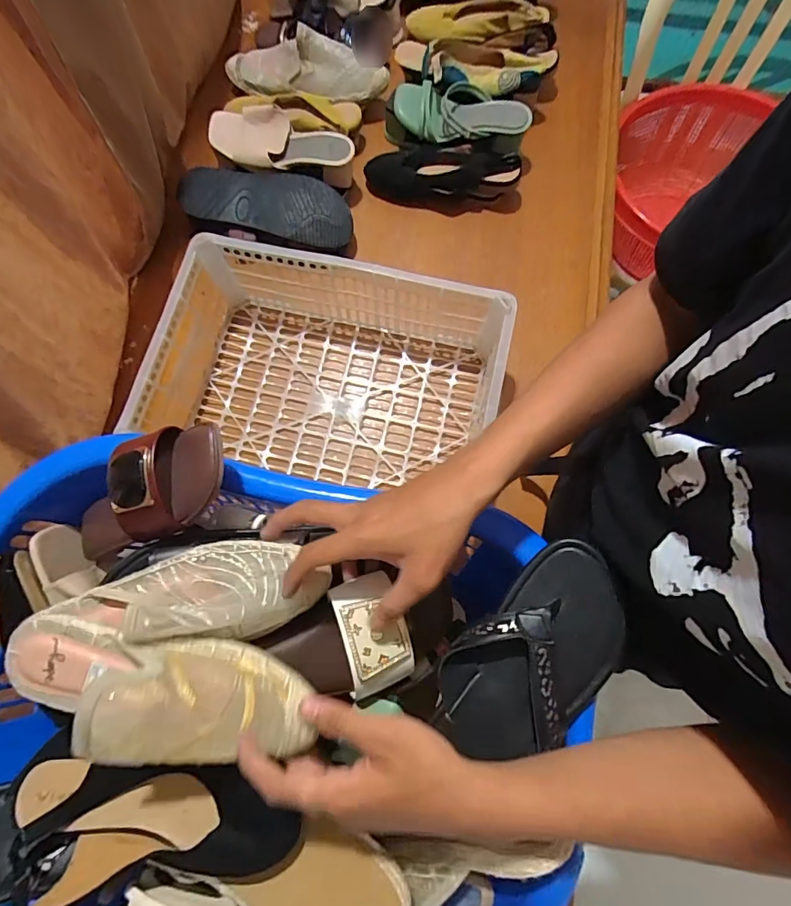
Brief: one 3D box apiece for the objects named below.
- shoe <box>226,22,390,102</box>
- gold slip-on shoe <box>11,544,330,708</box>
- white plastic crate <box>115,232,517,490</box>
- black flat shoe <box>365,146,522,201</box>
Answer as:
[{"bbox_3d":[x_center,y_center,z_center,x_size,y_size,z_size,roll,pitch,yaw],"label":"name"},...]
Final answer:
[{"bbox_3d":[-0.159,-0.663,0.796,0.283,0.082,0.073,14,76,5],"label":"shoe"},{"bbox_3d":[-0.176,0.122,0.368,0.241,0.059,0.083,-15,76,-10],"label":"gold slip-on shoe"},{"bbox_3d":[-0.093,-0.097,0.648,0.444,0.145,0.293,13,76,4],"label":"white plastic crate"},{"bbox_3d":[0.076,-0.468,0.782,0.252,0.059,0.082,6,76,3],"label":"black flat shoe"}]

